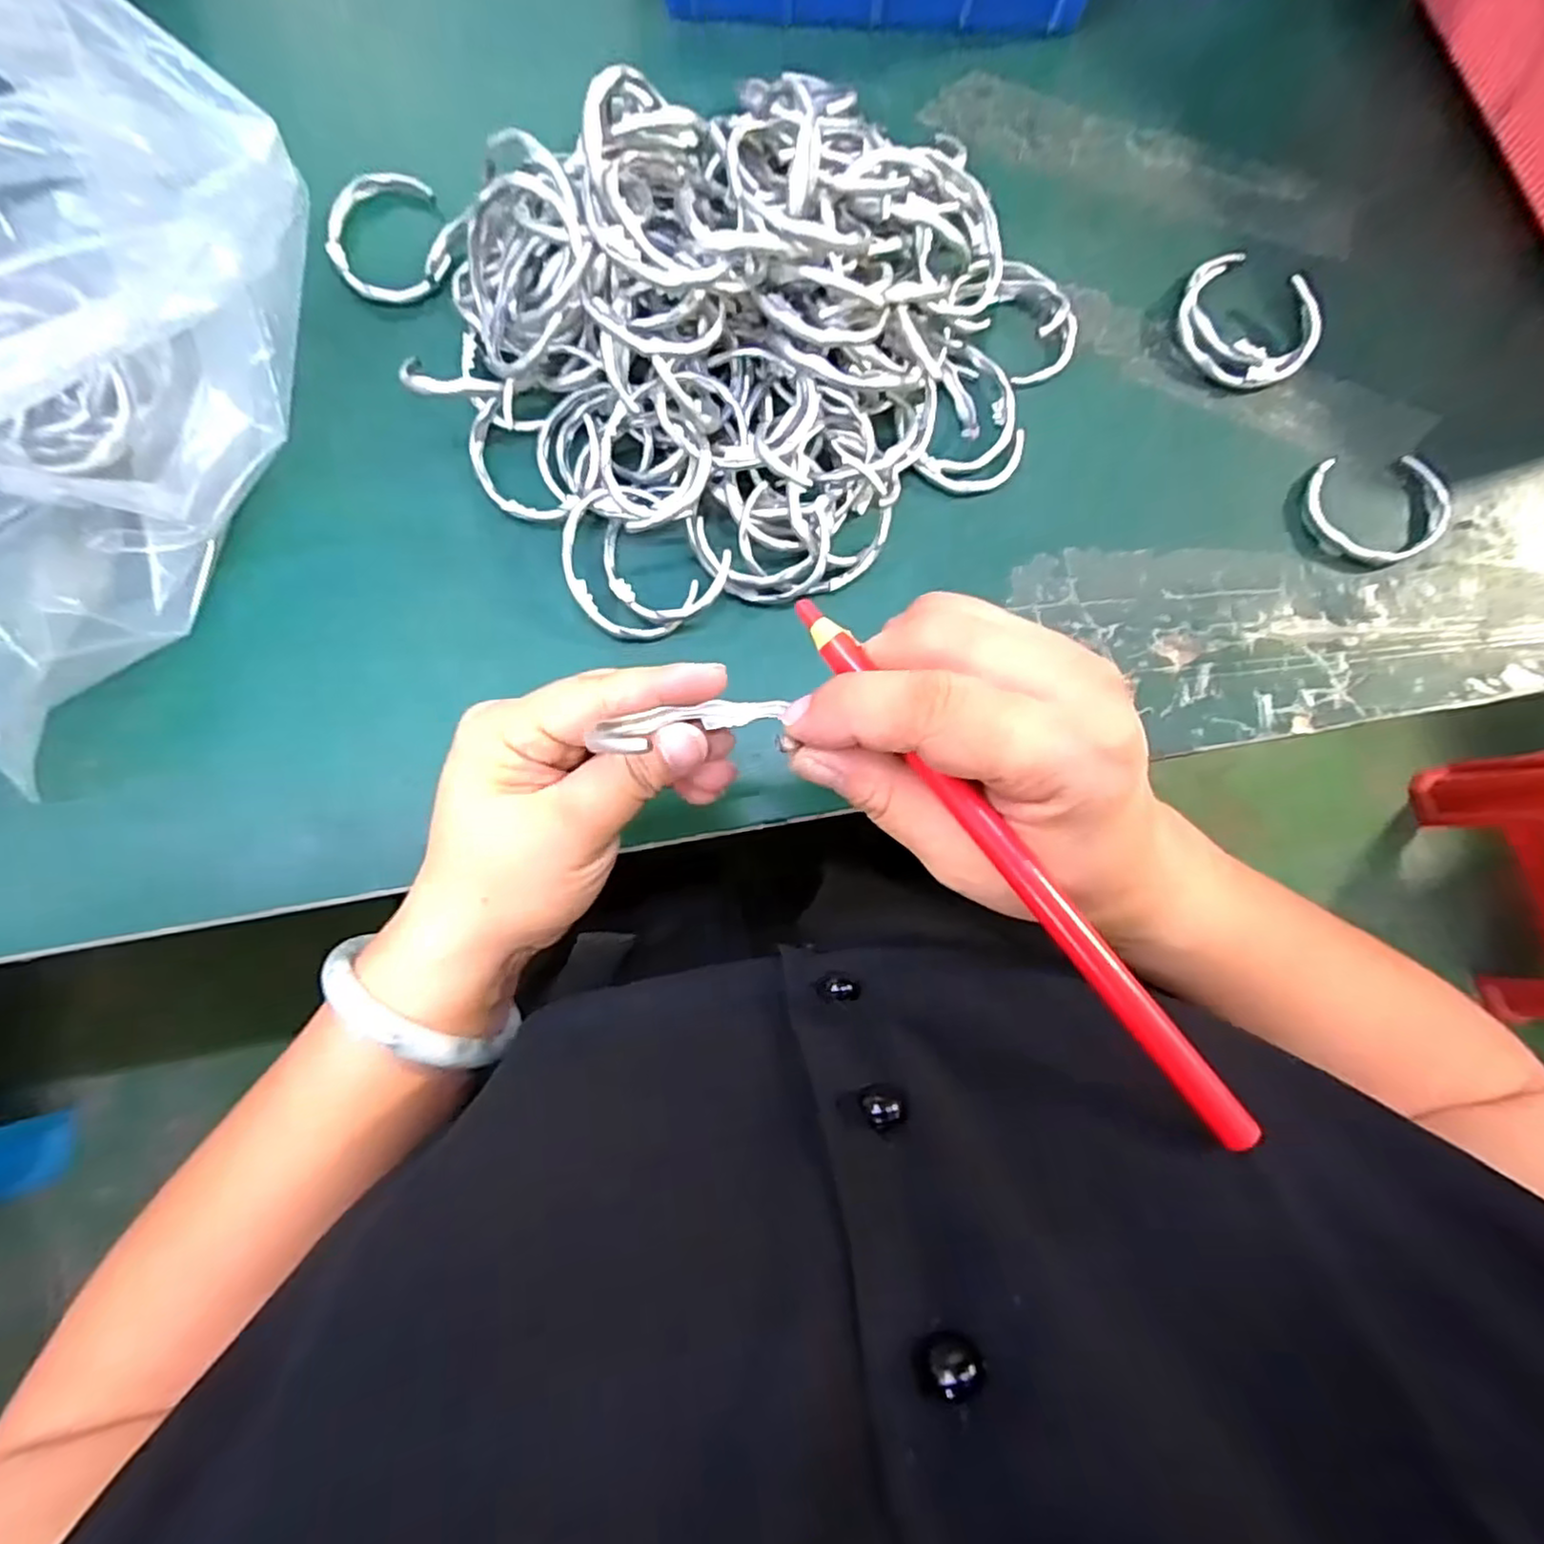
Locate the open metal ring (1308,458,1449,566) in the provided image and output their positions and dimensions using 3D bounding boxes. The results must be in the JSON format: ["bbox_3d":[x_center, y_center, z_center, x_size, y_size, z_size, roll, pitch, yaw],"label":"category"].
[{"bbox_3d":[0.294,-0.127,0.335,0.069,0.007,0.052,-6,83,-3],"label":"open metal ring"}]

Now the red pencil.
[{"bbox_3d":[0.058,0.020,0.172,0.009,0.004,0.163,-37,82,-6],"label":"red pencil"}]

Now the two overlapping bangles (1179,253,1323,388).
[{"bbox_3d":[0.232,-0.219,0.343,0.067,0.014,0.063,0,82,-2],"label":"two overlapping bangles"}]

